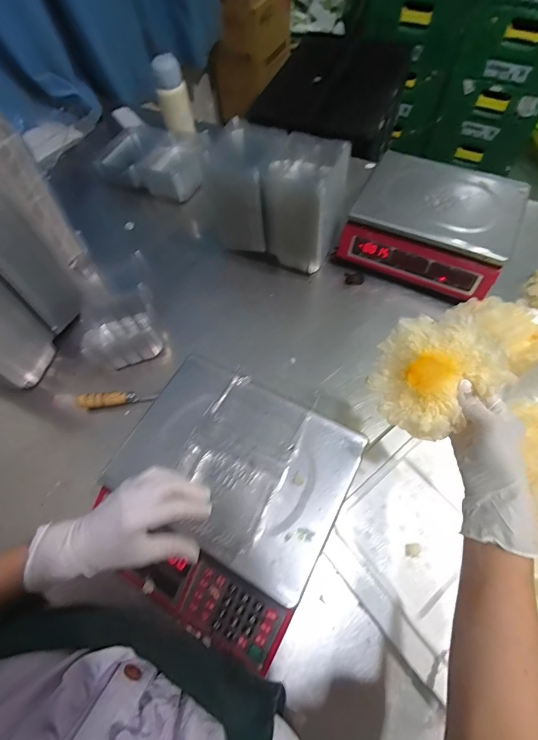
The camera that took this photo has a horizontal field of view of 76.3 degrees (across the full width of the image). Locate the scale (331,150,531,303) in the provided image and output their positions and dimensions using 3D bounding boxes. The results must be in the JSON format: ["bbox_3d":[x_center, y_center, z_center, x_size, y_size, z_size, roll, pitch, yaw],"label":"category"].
[{"bbox_3d":[0.329,-0.300,0.695,0.292,0.098,0.255,25,67,16],"label":"scale"}]

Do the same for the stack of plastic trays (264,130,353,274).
[{"bbox_3d":[0.070,-0.317,0.679,0.129,0.202,0.142,20,66,14],"label":"stack of plastic trays"}]

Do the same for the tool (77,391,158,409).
[{"bbox_3d":[-0.272,0.053,0.605,0.137,0.030,0.023,-5,62,1],"label":"tool"}]

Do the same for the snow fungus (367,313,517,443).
[{"bbox_3d":[0.186,0.005,0.396,0.130,0.065,0.127,-17,65,41],"label":"snow fungus"}]

